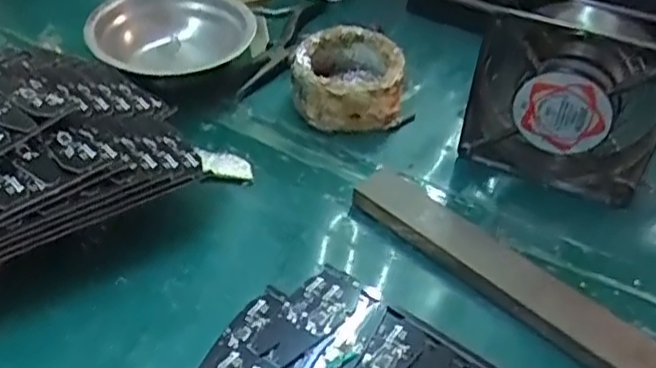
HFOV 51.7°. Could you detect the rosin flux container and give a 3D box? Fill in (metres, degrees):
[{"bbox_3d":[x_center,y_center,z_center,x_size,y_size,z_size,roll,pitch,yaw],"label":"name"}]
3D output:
[{"bbox_3d":[0.015,-0.080,0.512,0.083,0.044,0.083,6,44,-1],"label":"rosin flux container"}]

